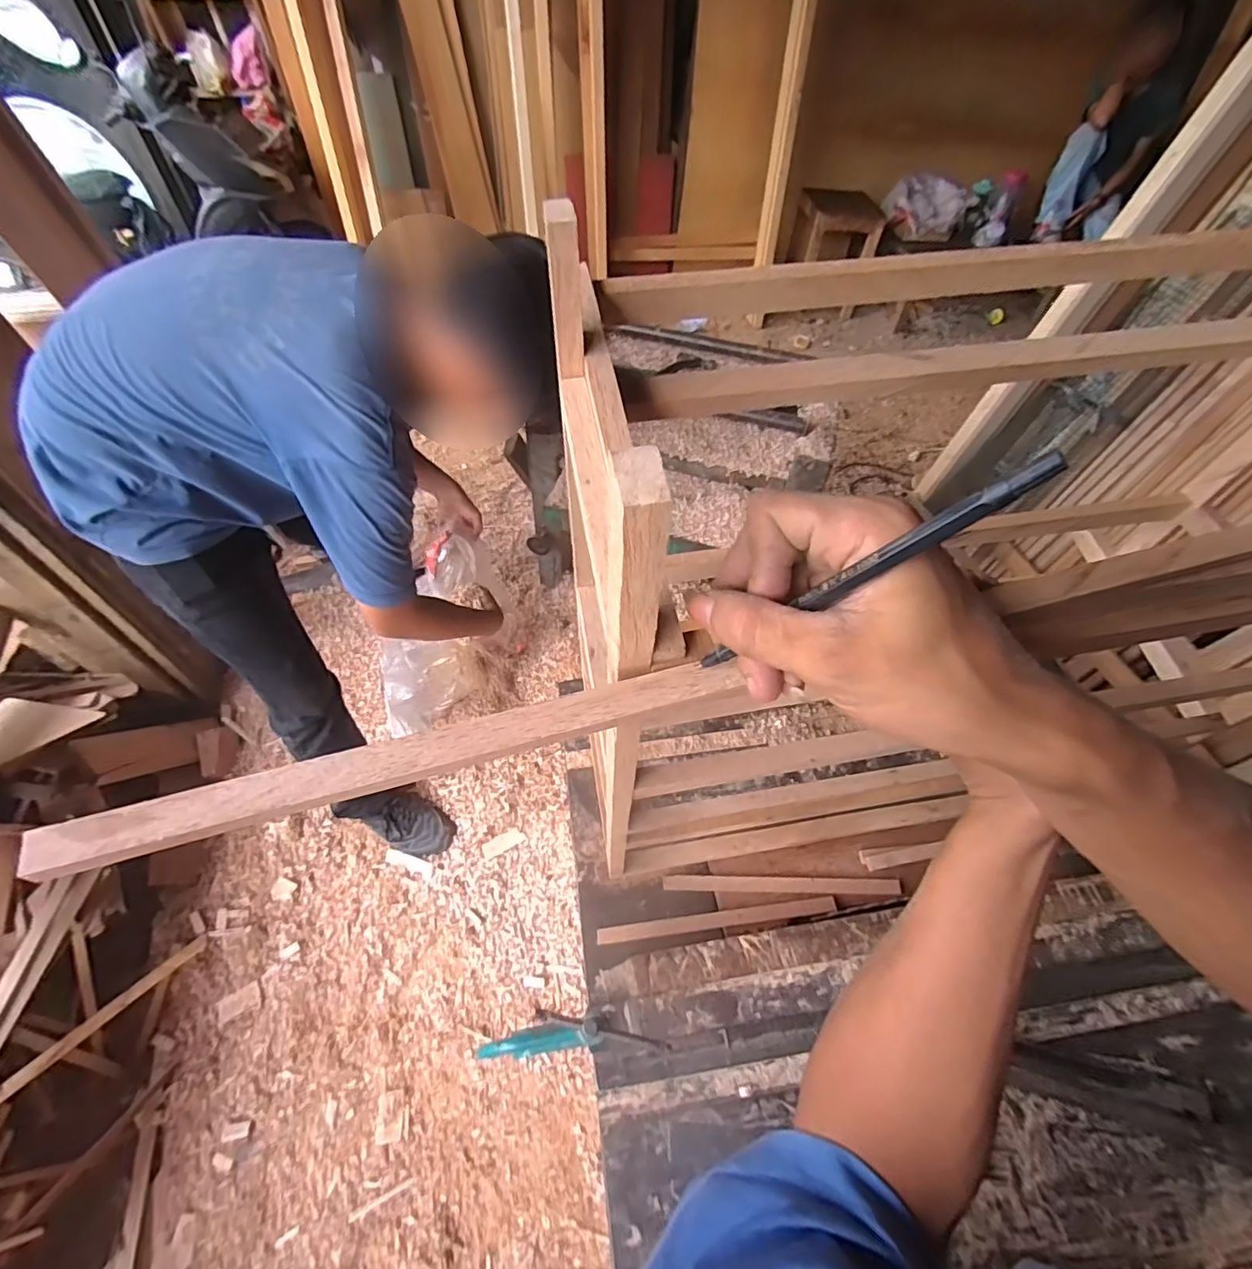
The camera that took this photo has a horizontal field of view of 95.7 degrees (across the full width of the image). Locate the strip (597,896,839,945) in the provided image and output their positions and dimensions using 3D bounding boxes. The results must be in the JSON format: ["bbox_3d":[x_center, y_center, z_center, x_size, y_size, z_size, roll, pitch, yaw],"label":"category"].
[{"bbox_3d":[0.110,0.342,0.679,0.285,0.013,0.018,-5,55,-6],"label":"strip"}]

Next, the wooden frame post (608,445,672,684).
[{"bbox_3d":[0.004,-0.018,0.213,0.019,0.104,0.021,-1,54,-4],"label":"wooden frame post"}]

